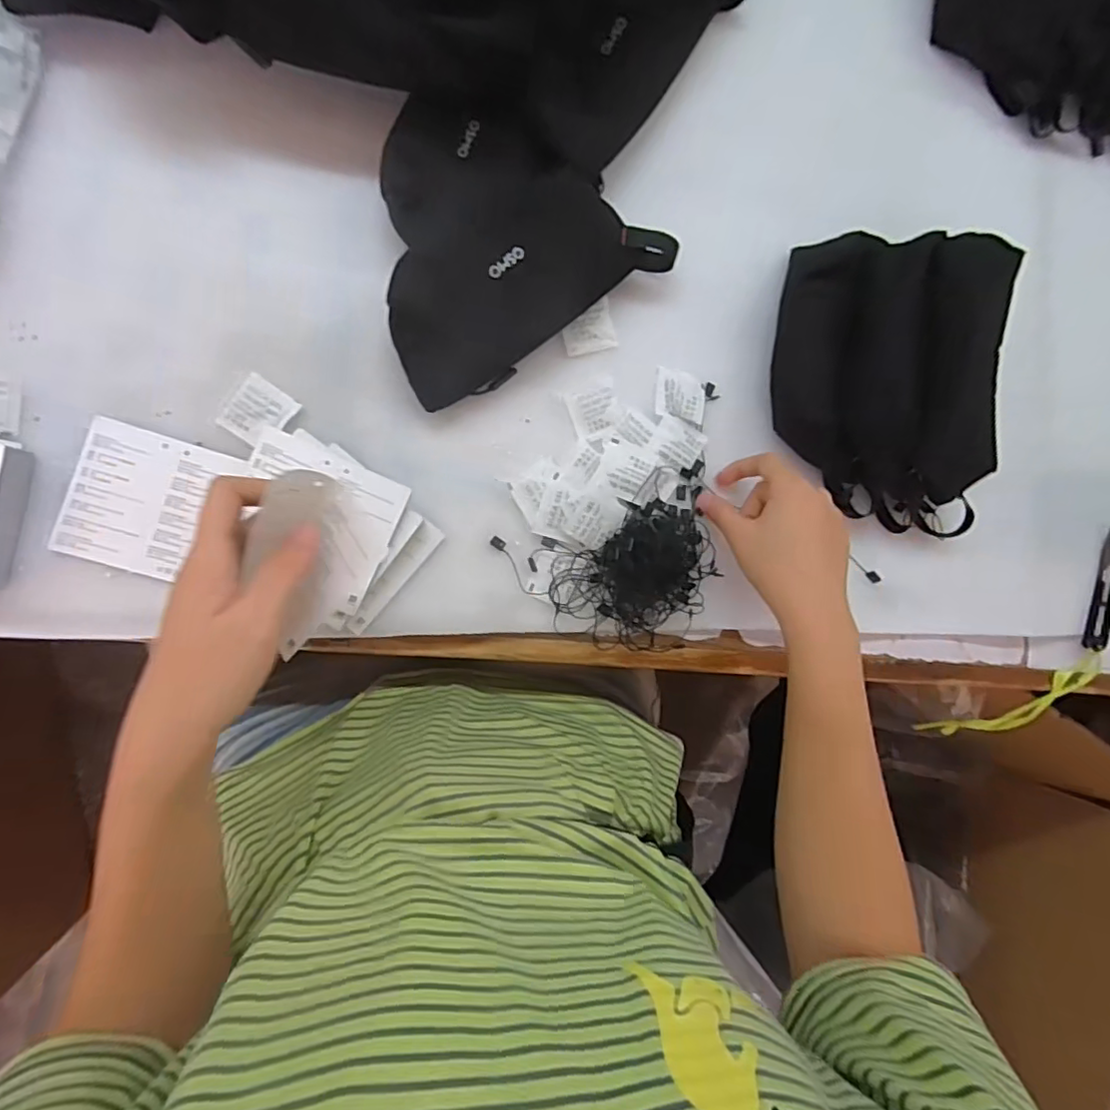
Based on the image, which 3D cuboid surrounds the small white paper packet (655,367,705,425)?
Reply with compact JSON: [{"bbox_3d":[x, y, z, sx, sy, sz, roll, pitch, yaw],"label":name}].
[{"bbox_3d":[0.094,-0.120,0.453,0.038,0.006,0.037,11,79,5],"label":"small white paper packet"}]

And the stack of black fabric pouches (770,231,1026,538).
[{"bbox_3d":[0.246,-0.131,0.441,0.156,0.078,0.228,-3,89,-9],"label":"stack of black fabric pouches"}]

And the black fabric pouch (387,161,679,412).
[{"bbox_3d":[-0.023,-0.193,0.413,0.202,0.049,0.093,-37,95,-8],"label":"black fabric pouch"}]

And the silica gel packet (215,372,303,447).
[{"bbox_3d":[-0.198,-0.095,0.404,0.037,0.008,0.041,36,84,-7],"label":"silica gel packet"}]

